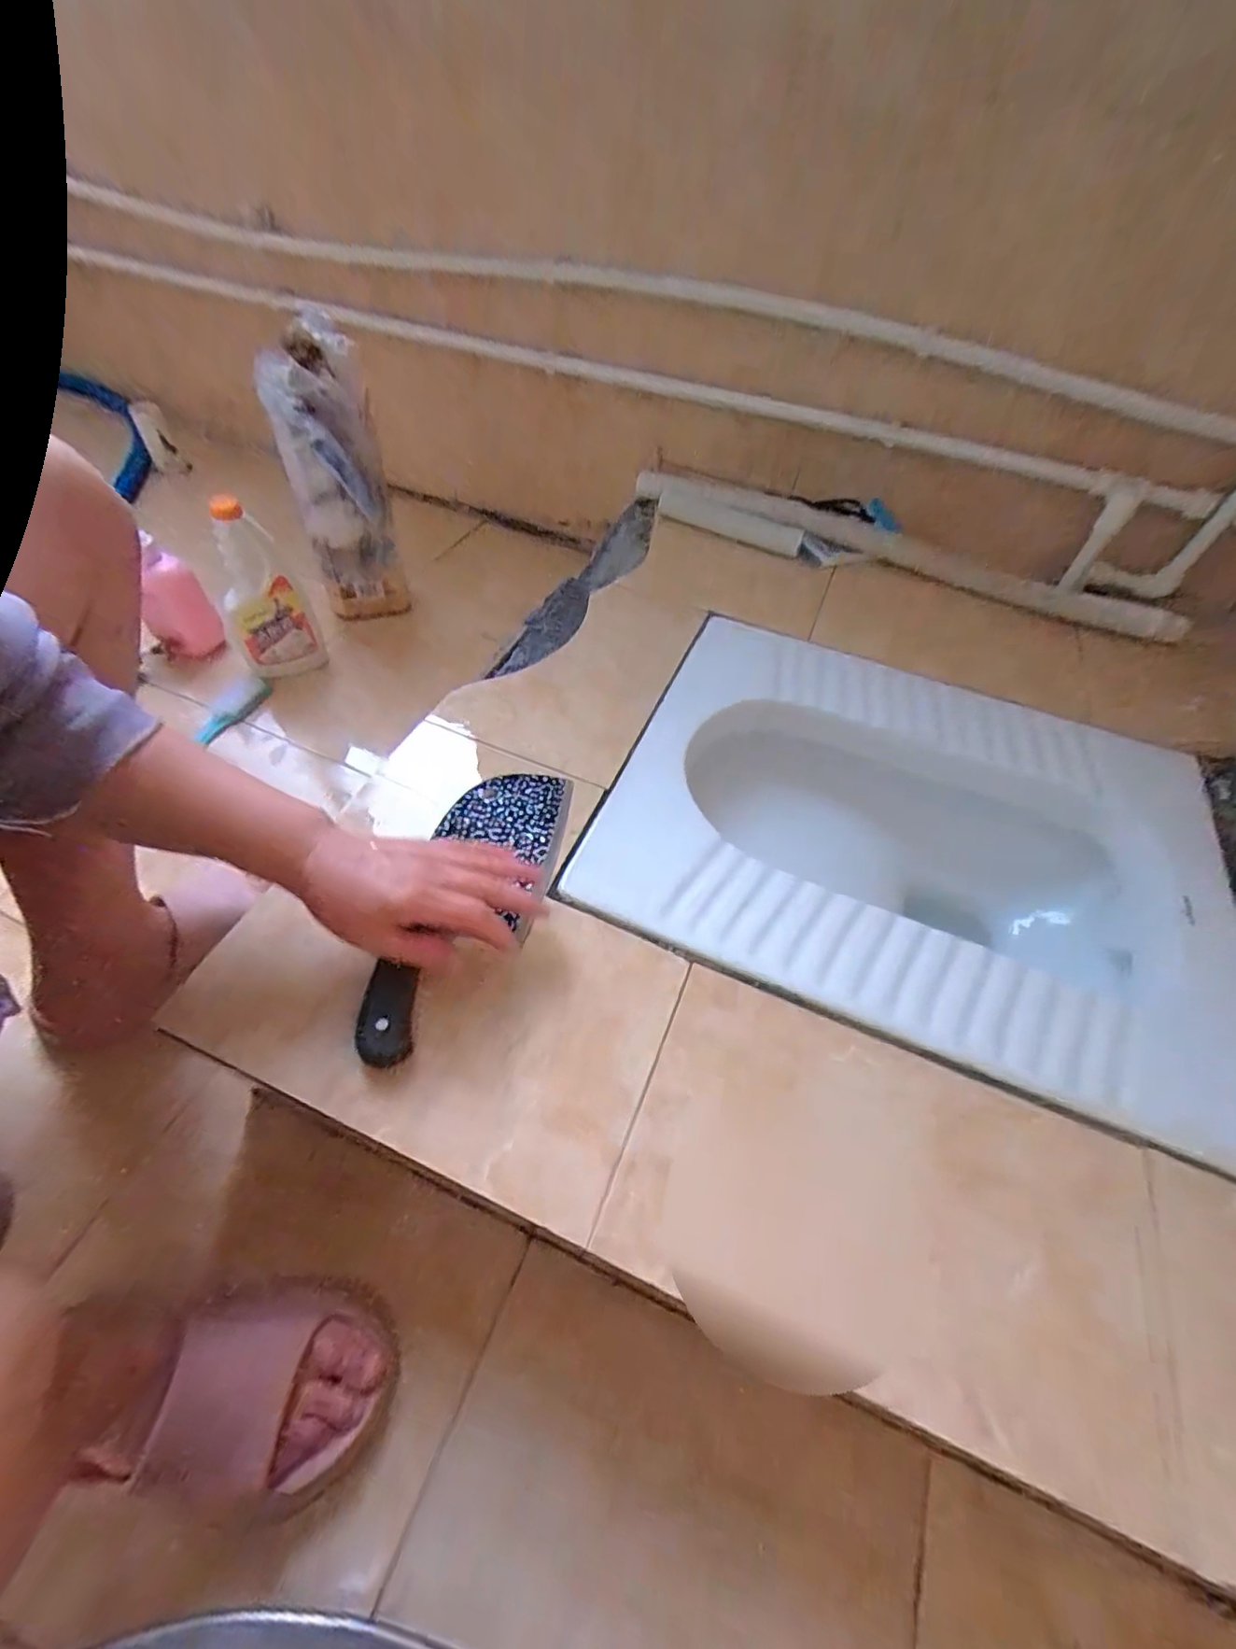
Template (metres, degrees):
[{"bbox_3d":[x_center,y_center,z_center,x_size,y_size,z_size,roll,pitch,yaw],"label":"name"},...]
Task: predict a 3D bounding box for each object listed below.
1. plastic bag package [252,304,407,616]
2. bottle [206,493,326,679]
[{"bbox_3d":[-0.377,-0.453,0.809,0.115,0.323,0.110,-17,55,-17],"label":"plastic bag package"},{"bbox_3d":[-0.446,-0.287,0.743,0.096,0.215,0.064,-27,59,-24],"label":"bottle"}]

